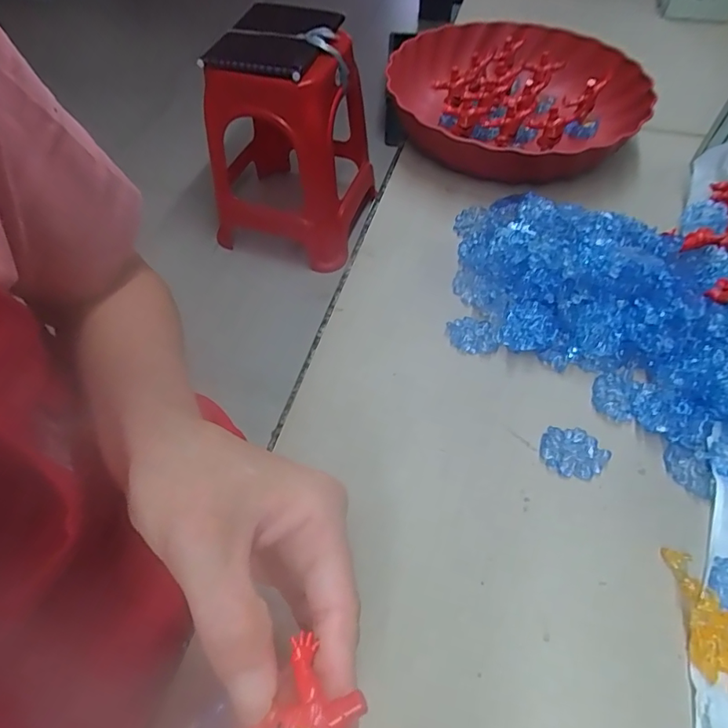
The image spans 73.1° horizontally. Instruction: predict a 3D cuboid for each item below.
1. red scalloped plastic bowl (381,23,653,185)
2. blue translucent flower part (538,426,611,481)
[{"bbox_3d":[0.148,-0.247,0.470,0.219,0.065,0.224,0,55,0],"label":"red scalloped plastic bowl"},{"bbox_3d":[0.124,0.052,0.291,0.036,0.004,0.030,30,60,20],"label":"blue translucent flower part"}]

